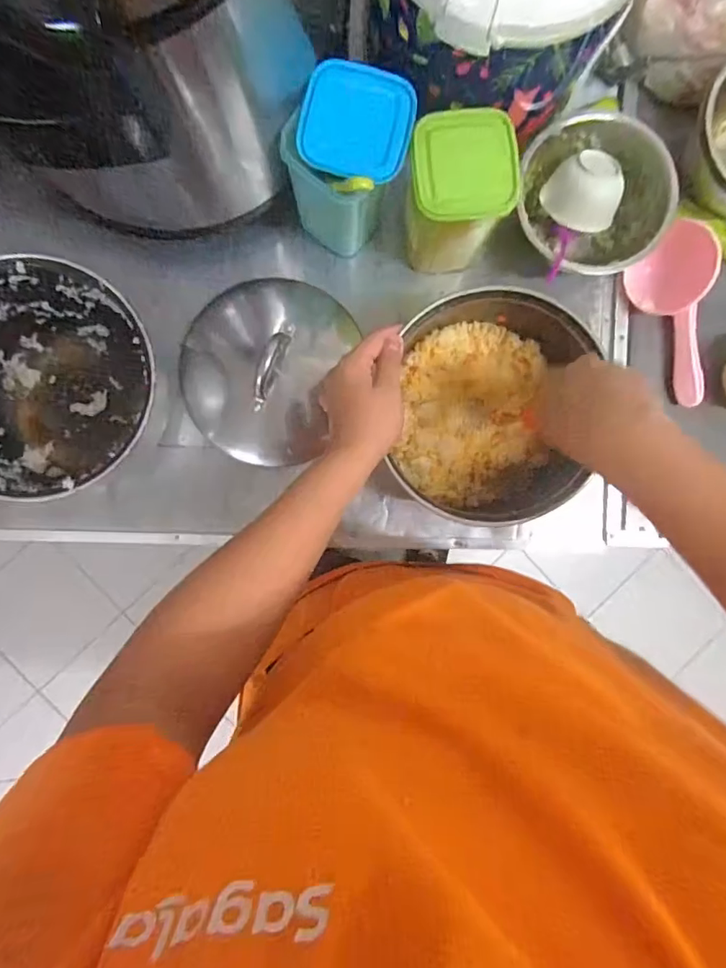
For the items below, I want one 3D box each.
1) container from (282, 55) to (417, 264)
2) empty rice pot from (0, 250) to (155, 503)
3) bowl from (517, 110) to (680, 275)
[{"bbox_3d":[-0.018,-0.328,0.552,0.111,0.152,0.119,15,89,-3],"label":"container"},{"bbox_3d":[-0.330,-0.106,0.553,0.217,0.135,0.222,0,90,-4],"label":"empty rice pot"},{"bbox_3d":[0.267,-0.325,0.596,0.137,0.086,0.163,-25,91,-3],"label":"bowl"}]

